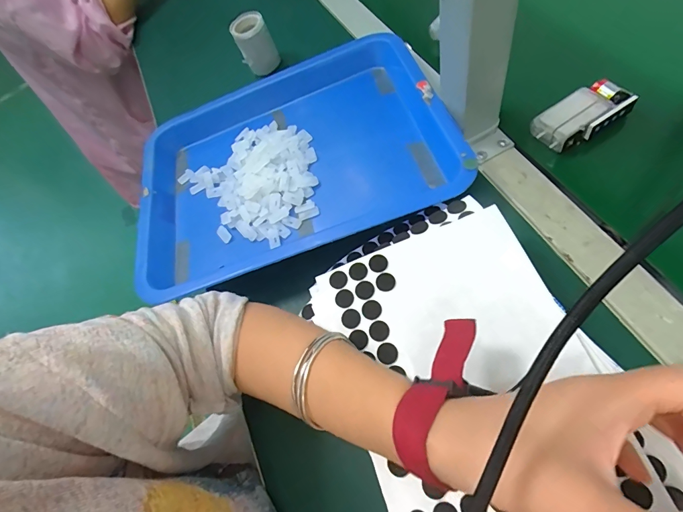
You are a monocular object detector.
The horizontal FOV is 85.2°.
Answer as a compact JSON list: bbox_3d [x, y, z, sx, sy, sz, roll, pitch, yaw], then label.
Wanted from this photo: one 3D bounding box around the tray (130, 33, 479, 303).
[{"bbox_3d":[-0.064,-0.101,0.396,0.337,0.042,0.257,-20,56,6],"label":"tray"}]

